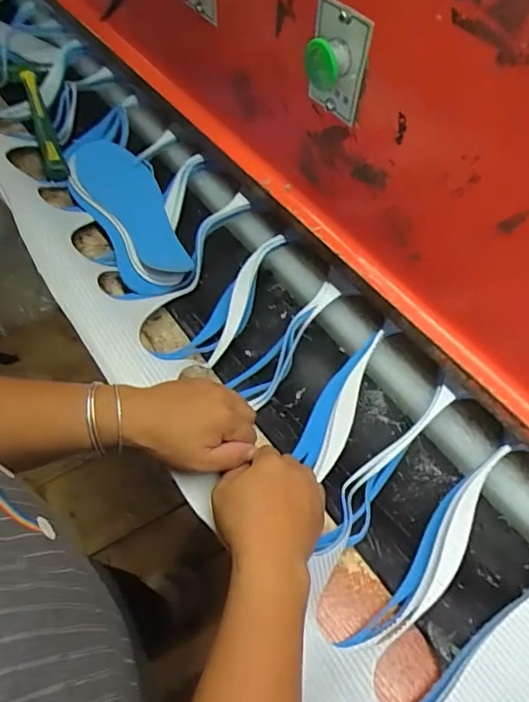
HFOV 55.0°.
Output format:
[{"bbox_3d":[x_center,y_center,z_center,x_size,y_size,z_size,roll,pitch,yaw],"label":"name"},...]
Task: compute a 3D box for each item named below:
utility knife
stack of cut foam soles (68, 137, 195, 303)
[{"bbox_3d":[-0.317,-0.322,0.720,0.028,0.032,0.234,-20,59,-14],"label":"utility knife"},{"bbox_3d":[-0.180,-0.182,0.661,0.107,0.049,0.272,-21,60,-14],"label":"stack of cut foam soles"}]

